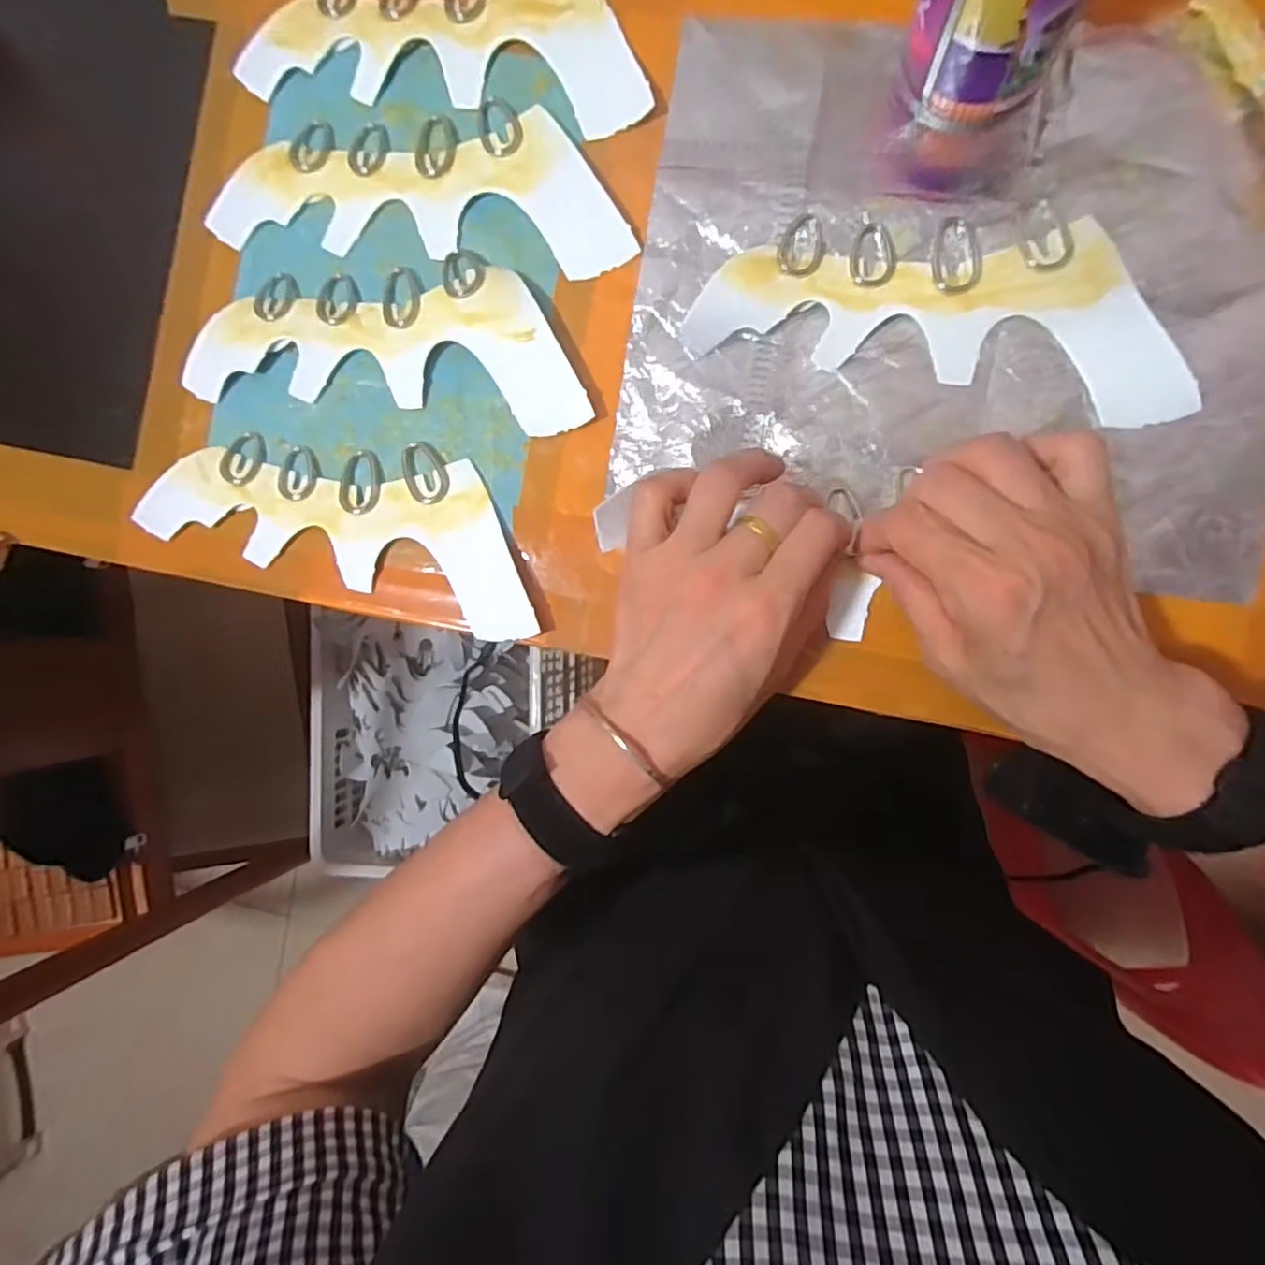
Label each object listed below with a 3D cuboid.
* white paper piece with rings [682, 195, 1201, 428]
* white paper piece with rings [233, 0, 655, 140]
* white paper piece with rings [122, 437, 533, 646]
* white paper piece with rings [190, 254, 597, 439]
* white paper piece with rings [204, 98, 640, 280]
[{"bbox_3d":[0.137,-0.149,0.300,0.210,0.013,0.081,10,92,8],"label":"white paper piece with rings"},{"bbox_3d":[-0.092,-0.303,0.337,0.212,0.004,0.080,13,92,8],"label":"white paper piece with rings"},{"bbox_3d":[-0.145,-0.062,0.343,0.216,0.009,0.079,18,93,8],"label":"white paper piece with rings"},{"bbox_3d":[-0.126,-0.147,0.337,0.212,0.013,0.081,5,91,8],"label":"white paper piece with rings"},{"bbox_3d":[-0.107,-0.224,0.338,0.217,0.005,0.080,5,91,8],"label":"white paper piece with rings"}]

